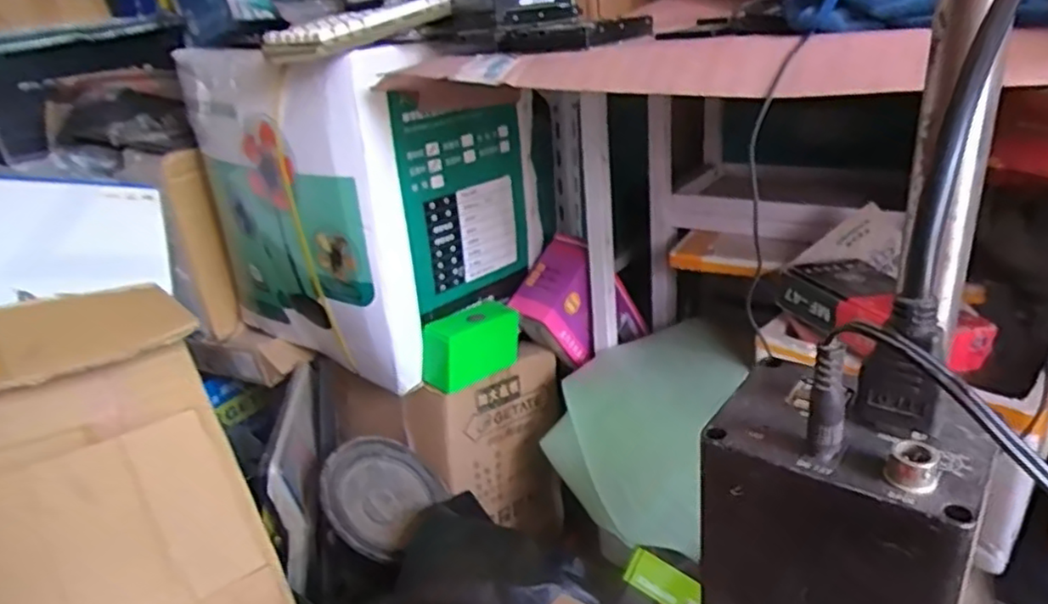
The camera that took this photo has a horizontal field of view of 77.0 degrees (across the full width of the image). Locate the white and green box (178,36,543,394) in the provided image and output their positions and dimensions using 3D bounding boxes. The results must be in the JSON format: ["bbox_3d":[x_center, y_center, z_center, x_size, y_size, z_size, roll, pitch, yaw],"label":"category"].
[{"bbox_3d":[-0.267,-0.172,1.159,0.519,0.472,0.423,14,29,39],"label":"white and green box"}]

